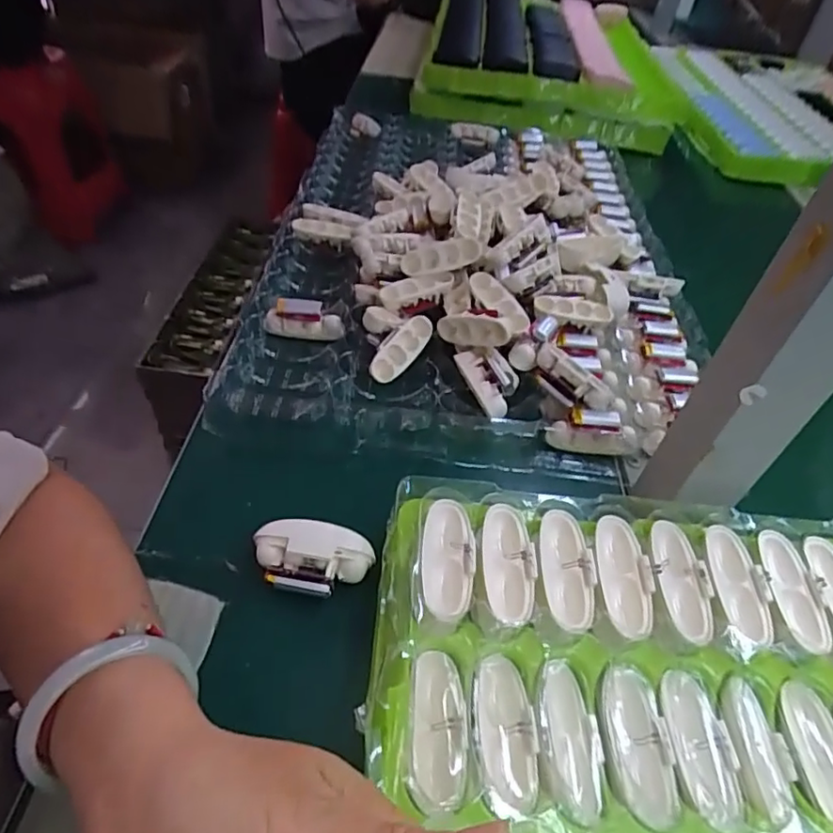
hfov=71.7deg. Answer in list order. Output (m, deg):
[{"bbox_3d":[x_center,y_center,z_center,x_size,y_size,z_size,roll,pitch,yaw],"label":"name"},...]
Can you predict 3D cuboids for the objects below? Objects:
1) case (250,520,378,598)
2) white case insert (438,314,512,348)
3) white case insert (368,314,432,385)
[{"bbox_3d":[-0.058,0.081,0.319,0.063,0.025,0.037,11,45,3],"label":"case"},{"bbox_3d":[0.041,-0.064,0.428,0.065,0.025,0.010,11,39,45],"label":"white case insert"},{"bbox_3d":[-0.011,-0.052,0.435,0.026,0.008,0.062,43,70,-9],"label":"white case insert"}]

